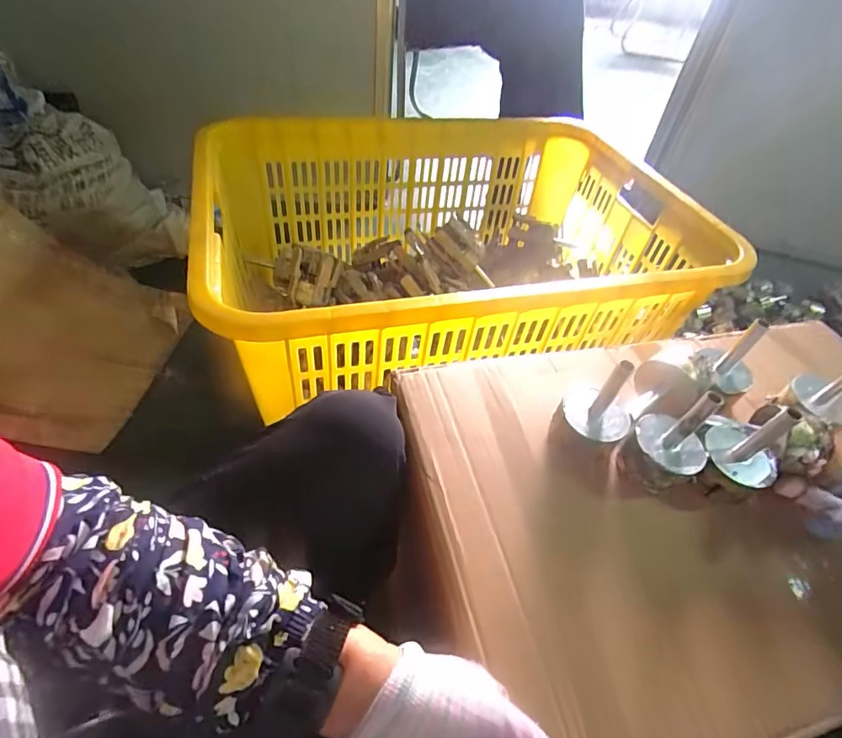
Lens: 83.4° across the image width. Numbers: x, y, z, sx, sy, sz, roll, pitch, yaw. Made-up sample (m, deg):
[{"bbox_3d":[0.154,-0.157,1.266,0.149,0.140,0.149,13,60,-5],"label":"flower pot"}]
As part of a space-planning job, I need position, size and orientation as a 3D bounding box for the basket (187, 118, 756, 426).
[{"bbox_3d":[0.072,-0.216,0.849,0.780,0.270,0.594,-8,49,-11],"label":"basket"}]

